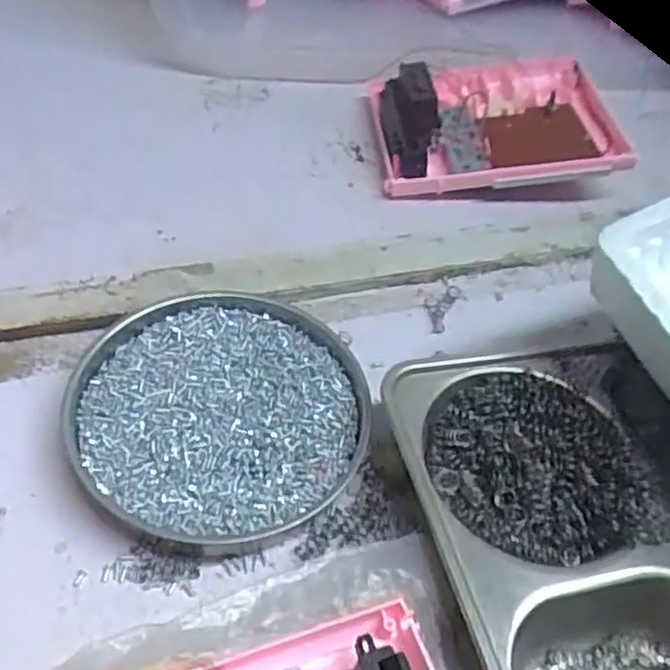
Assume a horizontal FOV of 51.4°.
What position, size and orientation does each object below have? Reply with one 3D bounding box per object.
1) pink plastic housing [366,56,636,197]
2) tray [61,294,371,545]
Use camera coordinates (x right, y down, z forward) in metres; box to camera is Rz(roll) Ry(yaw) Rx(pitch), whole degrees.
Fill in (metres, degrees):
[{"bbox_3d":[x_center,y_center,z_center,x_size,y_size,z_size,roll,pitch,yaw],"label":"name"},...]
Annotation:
[{"bbox_3d":[0.115,-0.152,0.500,0.170,0.044,0.136,0,48,-7],"label":"pink plastic housing"},{"bbox_3d":[-0.054,0.035,0.333,0.134,0.021,0.126,4,49,-5],"label":"tray"}]

